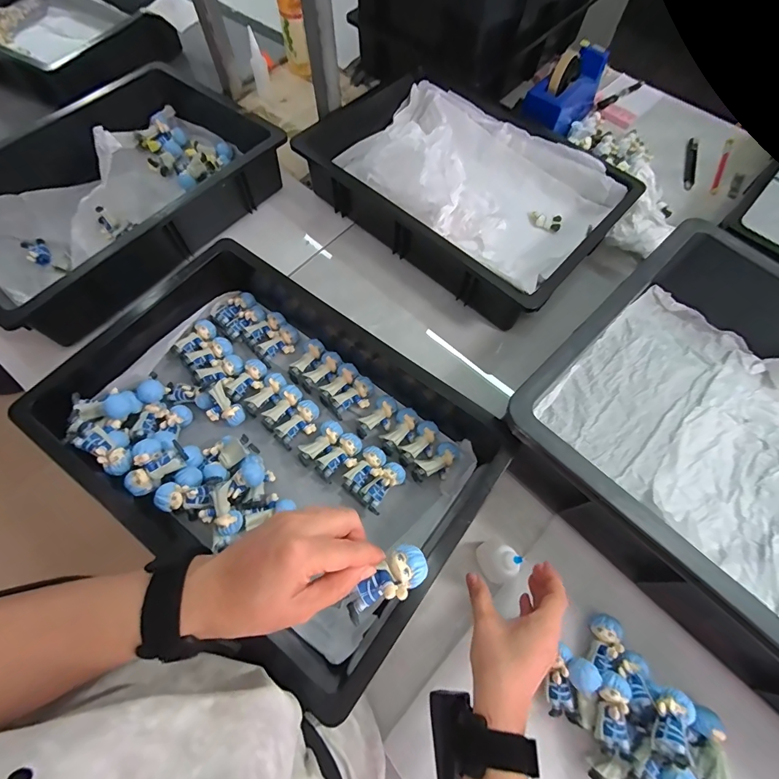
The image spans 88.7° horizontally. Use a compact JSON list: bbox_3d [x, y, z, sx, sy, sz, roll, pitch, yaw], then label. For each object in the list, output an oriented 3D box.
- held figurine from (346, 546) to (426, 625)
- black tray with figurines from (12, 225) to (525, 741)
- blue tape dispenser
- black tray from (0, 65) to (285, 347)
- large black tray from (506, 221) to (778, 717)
[{"bbox_3d":[-0.002,0.135,0.273,0.064,0.019,0.027,-36,73,-8],"label":"held figurine"},{"bbox_3d":[-0.119,0.052,0.461,0.465,0.089,0.343,40,71,15],"label":"black tray with figurines"},{"bbox_3d":[0.317,-0.527,0.706,0.067,0.103,0.207,41,71,15],"label":"blue tape dispenser"},{"bbox_3d":[-0.401,-0.315,0.606,0.314,0.097,0.491,37,70,14],"label":"black tray"},{"bbox_3d":[0.461,0.108,0.435,0.406,0.113,0.587,-42,75,-18],"label":"large black tray"}]

